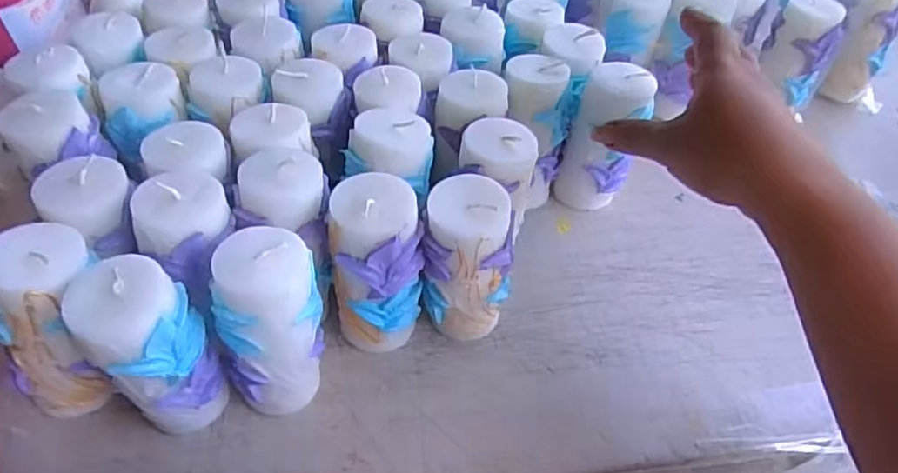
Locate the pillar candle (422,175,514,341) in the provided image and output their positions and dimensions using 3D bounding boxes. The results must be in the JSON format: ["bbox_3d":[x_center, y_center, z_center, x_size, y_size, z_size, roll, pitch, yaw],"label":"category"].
[{"bbox_3d":[0.012,0.018,0.396,0.054,0.110,0.043,9,48,3],"label":"pillar candle"}]

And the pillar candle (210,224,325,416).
[{"bbox_3d":[-0.096,0.049,0.353,0.052,0.105,0.048,0,48,-5],"label":"pillar candle"}]

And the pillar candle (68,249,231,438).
[{"bbox_3d":[-0.152,0.062,0.339,0.049,0.109,0.046,-32,57,-29],"label":"pillar candle"}]

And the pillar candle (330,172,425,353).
[{"bbox_3d":[-0.042,0.020,0.387,0.050,0.113,0.046,-4,48,-8],"label":"pillar candle"}]

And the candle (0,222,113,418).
[{"bbox_3d":[-0.205,0.043,0.346,0.050,0.093,0.055,2,48,-2],"label":"candle"}]

